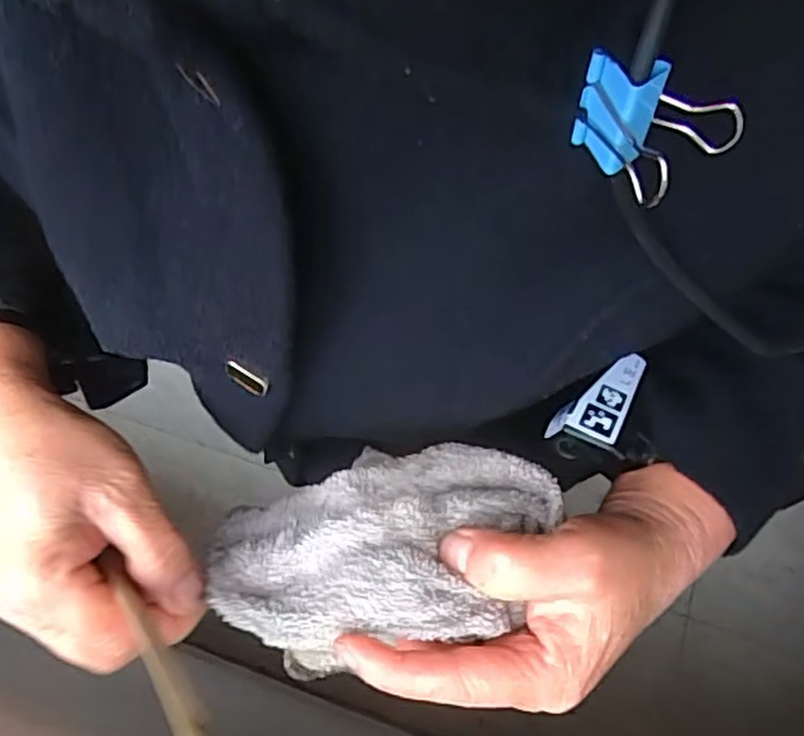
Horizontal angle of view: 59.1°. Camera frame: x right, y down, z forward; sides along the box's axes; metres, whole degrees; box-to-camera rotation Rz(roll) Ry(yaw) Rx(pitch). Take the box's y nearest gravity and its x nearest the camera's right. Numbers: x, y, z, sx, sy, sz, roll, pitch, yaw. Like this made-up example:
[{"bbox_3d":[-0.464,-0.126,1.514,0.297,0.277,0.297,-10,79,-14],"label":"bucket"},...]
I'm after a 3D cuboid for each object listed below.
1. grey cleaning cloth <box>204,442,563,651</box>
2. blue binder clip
[{"bbox_3d":[-0.010,0.071,0.286,0.141,0.058,0.075,-3,65,0],"label":"grey cleaning cloth"},{"bbox_3d":[0.056,-0.056,0.165,0.027,0.025,0.033,-41,70,-16],"label":"blue binder clip"}]

